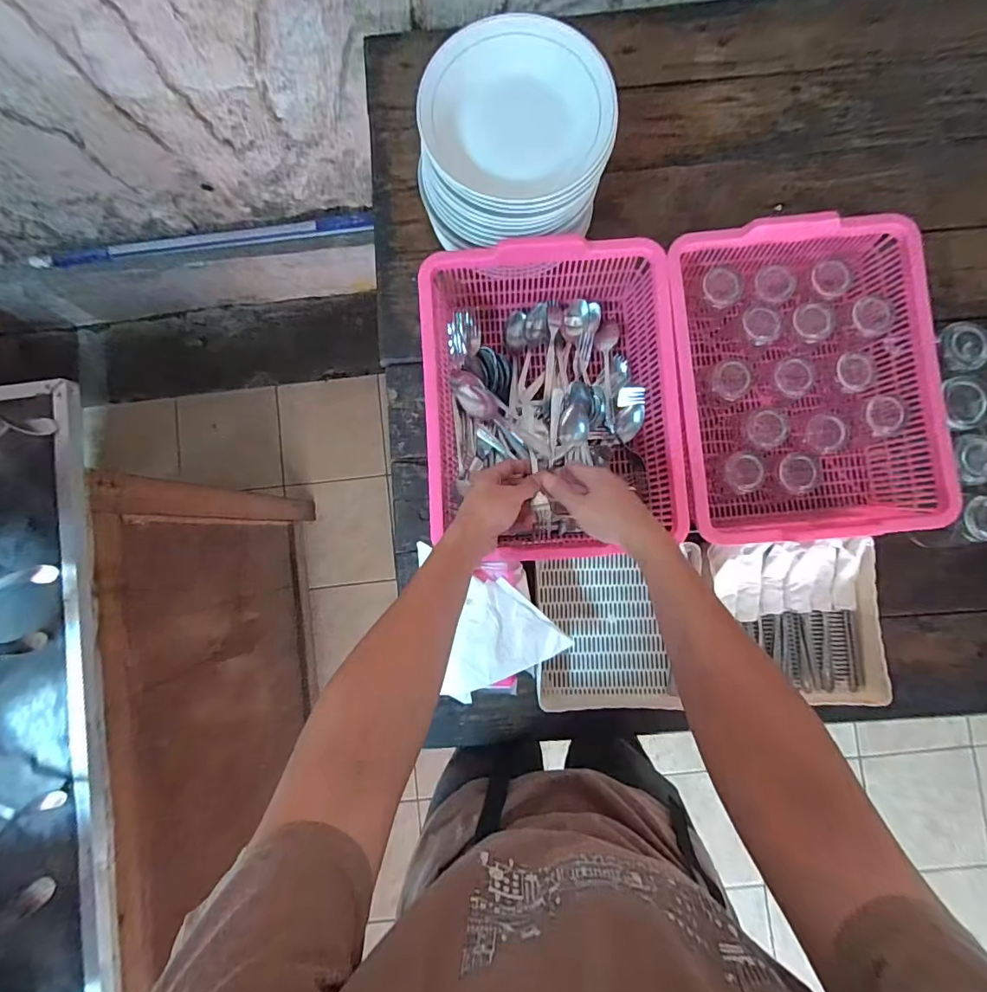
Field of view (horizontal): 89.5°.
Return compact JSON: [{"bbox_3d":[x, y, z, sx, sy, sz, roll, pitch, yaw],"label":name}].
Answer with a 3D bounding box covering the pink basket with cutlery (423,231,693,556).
[{"bbox_3d":[0.072,-0.131,0.650,0.307,0.112,0.366,-3,85,1],"label":"pink basket with cutlery"}]

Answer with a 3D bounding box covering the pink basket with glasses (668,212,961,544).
[{"bbox_3d":[0.380,-0.141,0.641,0.299,0.113,0.378,-5,85,1],"label":"pink basket with glasses"}]

